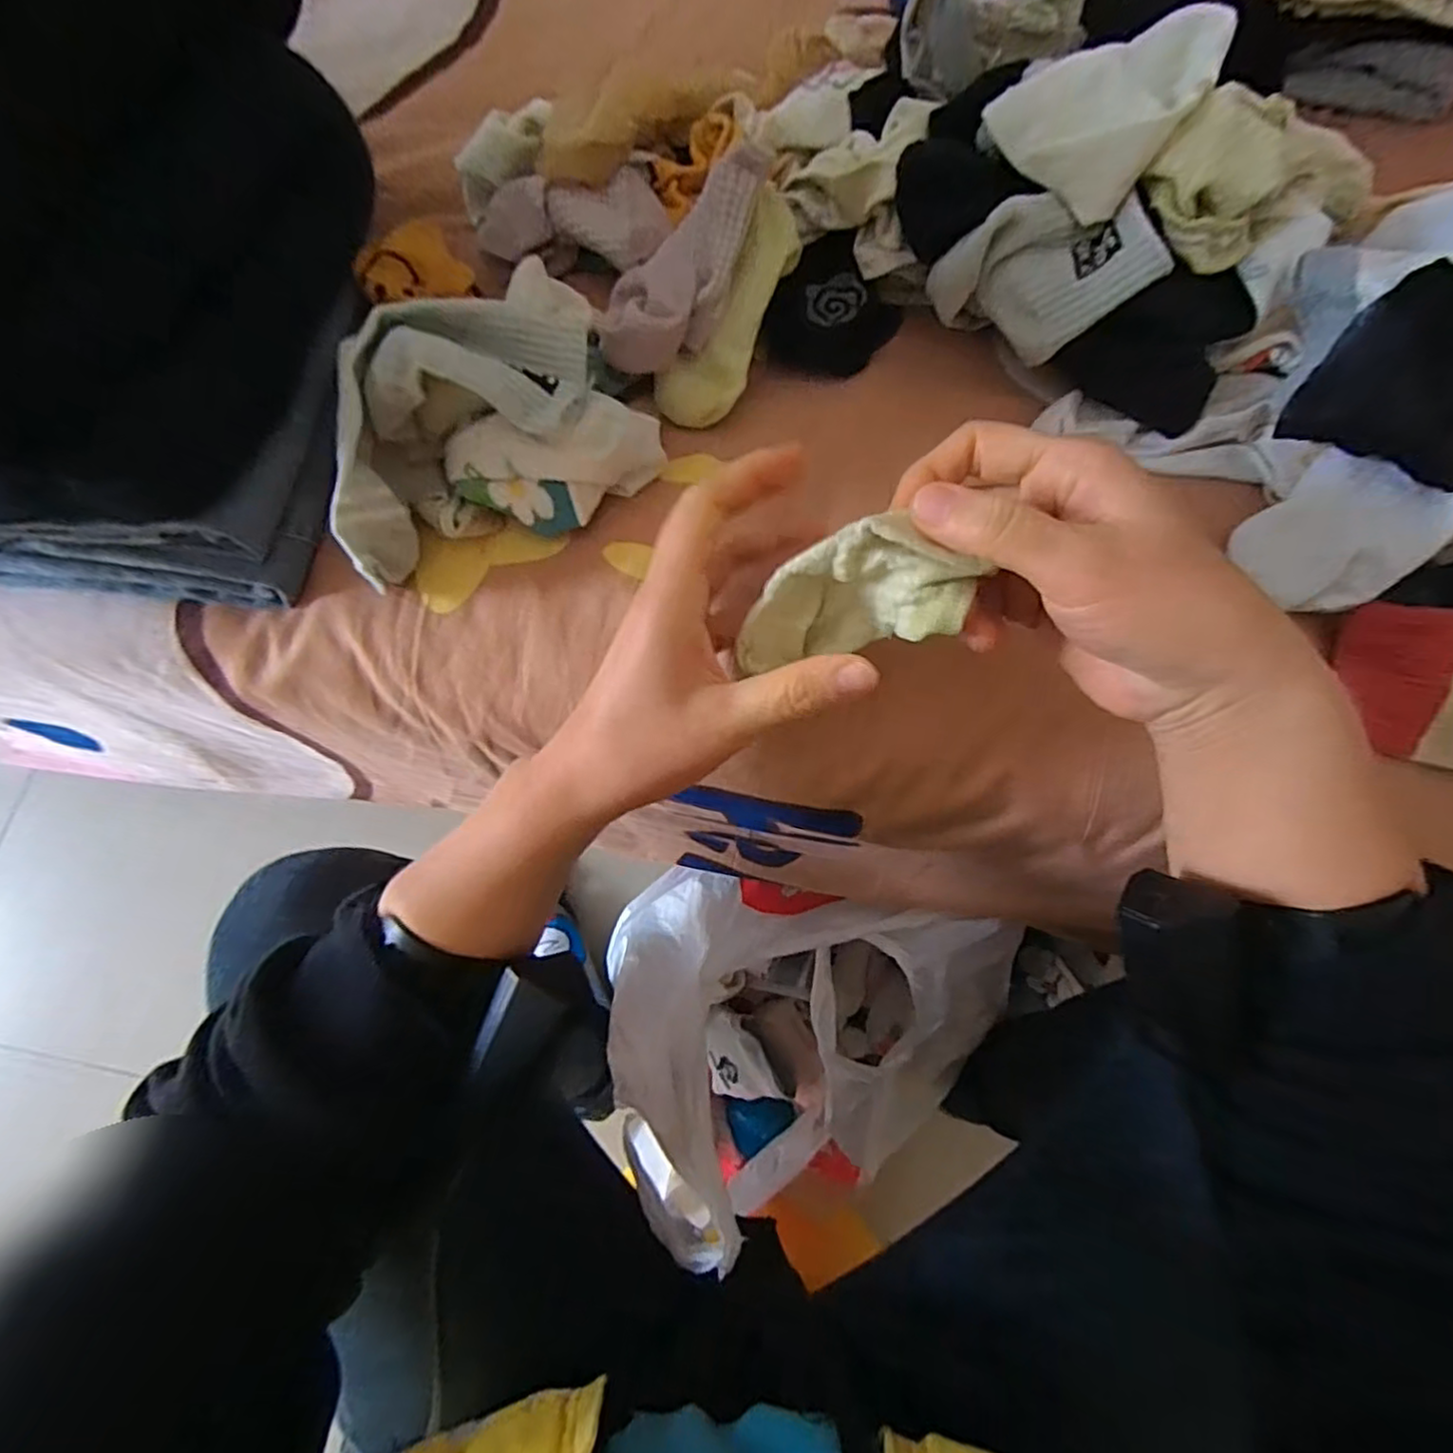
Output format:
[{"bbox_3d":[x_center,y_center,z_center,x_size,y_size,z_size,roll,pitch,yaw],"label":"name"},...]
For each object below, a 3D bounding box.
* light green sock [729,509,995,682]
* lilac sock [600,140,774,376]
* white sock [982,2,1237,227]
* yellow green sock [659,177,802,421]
[{"bbox_3d":[0.045,-0.047,0.244,0.080,0.046,0.035,-3,73,0],"label":"light green sock"},{"bbox_3d":[-0.018,-0.214,0.315,0.036,0.038,0.104,36,94,11],"label":"lilac sock"},{"bbox_3d":[0.163,-0.274,0.296,0.079,0.046,0.081,31,76,9],"label":"white sock"},{"bbox_3d":[0.004,-0.203,0.329,0.036,0.012,0.112,28,98,9],"label":"yellow green sock"}]

